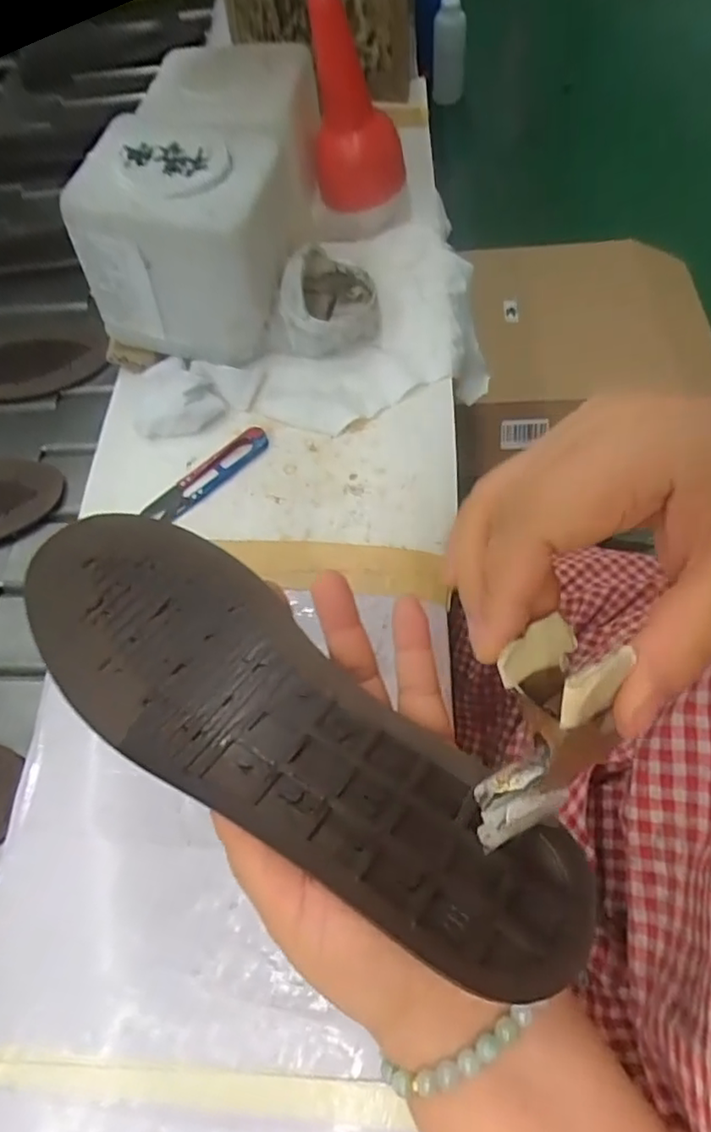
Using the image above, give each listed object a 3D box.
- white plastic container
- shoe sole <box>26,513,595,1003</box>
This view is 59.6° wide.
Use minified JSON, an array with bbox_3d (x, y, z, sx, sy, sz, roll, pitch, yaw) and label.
[{"bbox_3d":[-0.098,-0.265,0.451,0.117,0.123,0.209,11,64,12],"label":"white plastic container"},{"bbox_3d":[-0.032,0.055,0.227,0.241,0.019,0.079,34,70,20],"label":"shoe sole"}]

